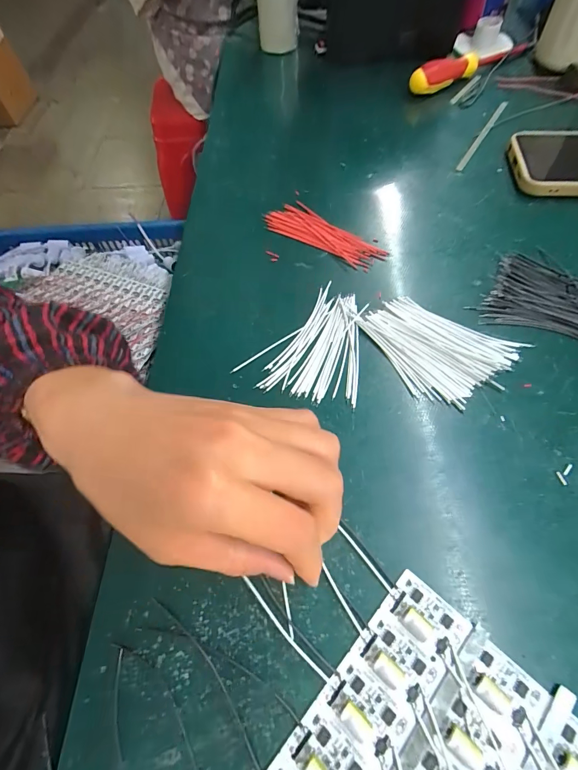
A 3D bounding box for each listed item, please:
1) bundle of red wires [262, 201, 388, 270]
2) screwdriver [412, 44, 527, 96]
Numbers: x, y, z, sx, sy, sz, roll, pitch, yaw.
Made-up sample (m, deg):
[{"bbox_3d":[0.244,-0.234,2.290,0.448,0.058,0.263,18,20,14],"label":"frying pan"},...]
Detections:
[{"bbox_3d":[0.028,-0.123,0.299,0.101,0.007,0.037,33,67,19],"label":"bundle of red wires"},{"bbox_3d":[0.201,-0.354,0.409,0.165,0.024,0.021,-28,63,-13],"label":"screwdriver"}]

